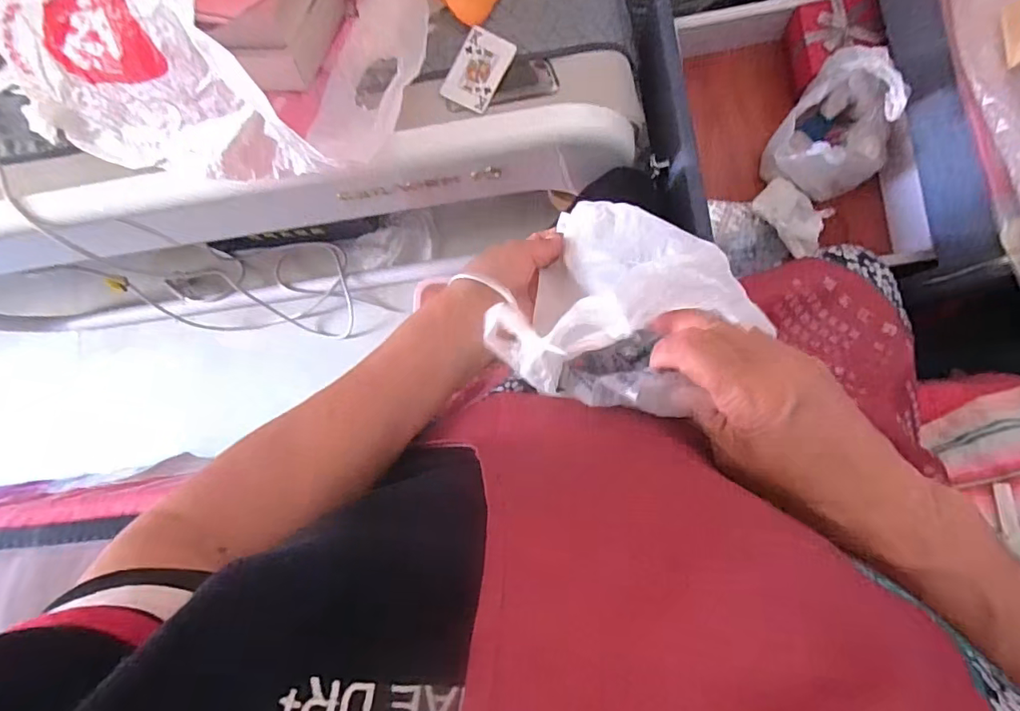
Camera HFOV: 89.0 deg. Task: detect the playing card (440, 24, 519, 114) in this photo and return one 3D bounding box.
[{"bbox_3d":[-0.036,-0.321,0.584,0.056,0.004,0.085,28,91,-1],"label":"playing card"}]

